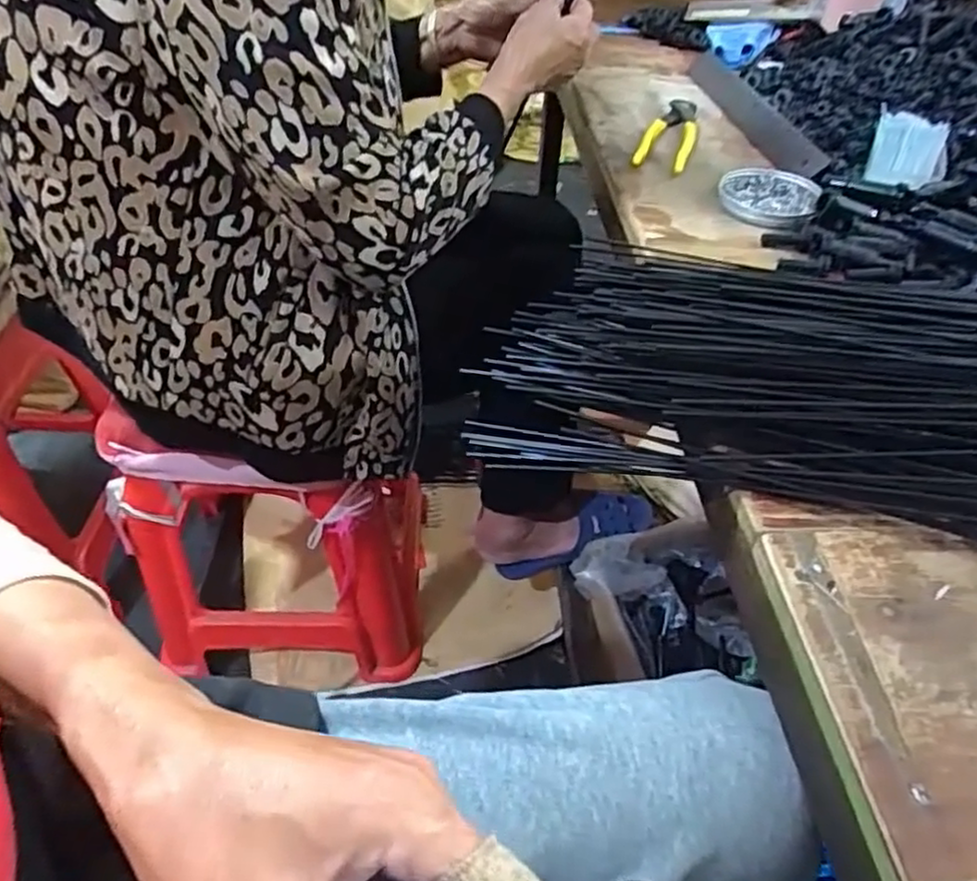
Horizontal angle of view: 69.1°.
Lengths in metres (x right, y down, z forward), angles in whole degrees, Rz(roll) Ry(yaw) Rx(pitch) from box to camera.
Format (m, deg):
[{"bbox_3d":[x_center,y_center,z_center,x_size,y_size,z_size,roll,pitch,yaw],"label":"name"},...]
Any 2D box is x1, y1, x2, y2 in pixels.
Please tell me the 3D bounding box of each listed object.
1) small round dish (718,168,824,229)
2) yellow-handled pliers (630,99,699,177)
[{"bbox_3d":[0.252,-0.223,0.639,0.084,0.013,0.089,20,49,18],"label":"small round dish"},{"bbox_3d":[0.190,-0.318,0.737,0.050,0.019,0.163,15,47,14],"label":"yellow-handled pliers"}]

